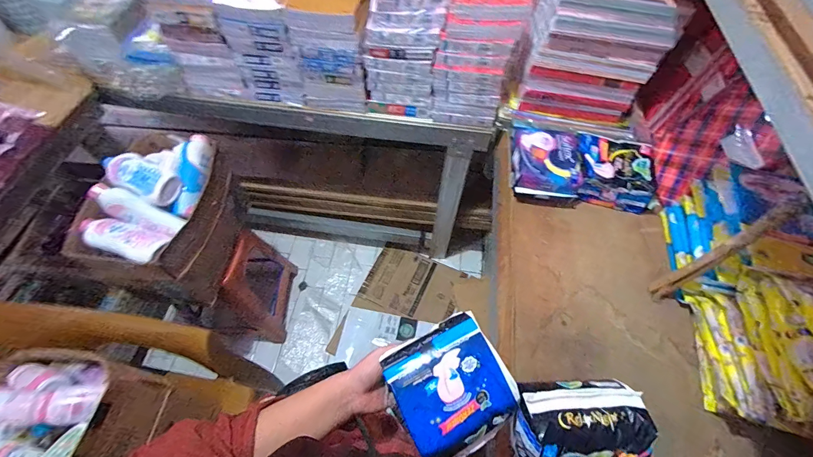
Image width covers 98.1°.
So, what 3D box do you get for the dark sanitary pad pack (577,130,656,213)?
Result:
[{"bbox_3d":[0.482,-0.131,0.835,0.166,0.071,0.160,11,59,6],"label":"dark sanitary pad pack"}]

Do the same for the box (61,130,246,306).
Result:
[{"bbox_3d":[-0.640,-0.032,0.977,0.258,0.332,0.387,9,59,5],"label":"box"}]

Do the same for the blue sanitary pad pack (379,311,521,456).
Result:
[{"bbox_3d":[0.049,0.176,0.393,0.121,0.054,0.127,-25,62,-15],"label":"blue sanitary pad pack"}]

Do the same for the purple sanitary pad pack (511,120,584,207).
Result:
[{"bbox_3d":[0.327,-0.153,0.843,0.153,0.083,0.189,7,59,4],"label":"purple sanitary pad pack"}]

